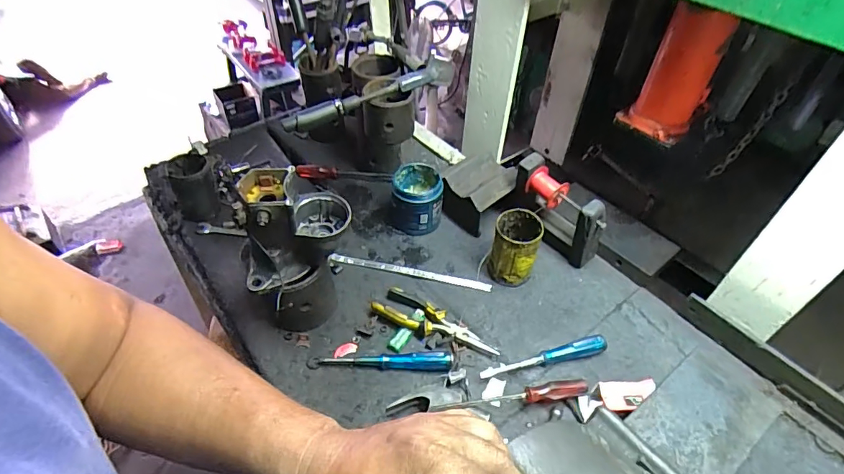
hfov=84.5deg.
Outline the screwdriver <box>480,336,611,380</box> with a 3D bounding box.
[{"bbox_3d":[0.184,0.183,0.702,0.203,0.022,0.024,-10,48,-11],"label":"screwdriver"}]

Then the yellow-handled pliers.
[{"bbox_3d":[0.024,0.133,0.738,0.199,0.023,0.063,21,50,18],"label":"yellow-handled pliers"}]

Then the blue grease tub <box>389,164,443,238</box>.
[{"bbox_3d":[-0.010,-0.065,0.871,0.094,0.104,0.090,7,47,5],"label":"blue grease tub"}]

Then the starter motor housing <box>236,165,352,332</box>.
[{"bbox_3d":[-0.174,0.030,0.674,0.152,0.263,0.081,-16,49,-16],"label":"starter motor housing"}]

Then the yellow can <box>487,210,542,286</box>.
[{"bbox_3d":[0.156,0.020,0.790,0.076,0.109,0.086,12,48,10],"label":"yellow can"}]

